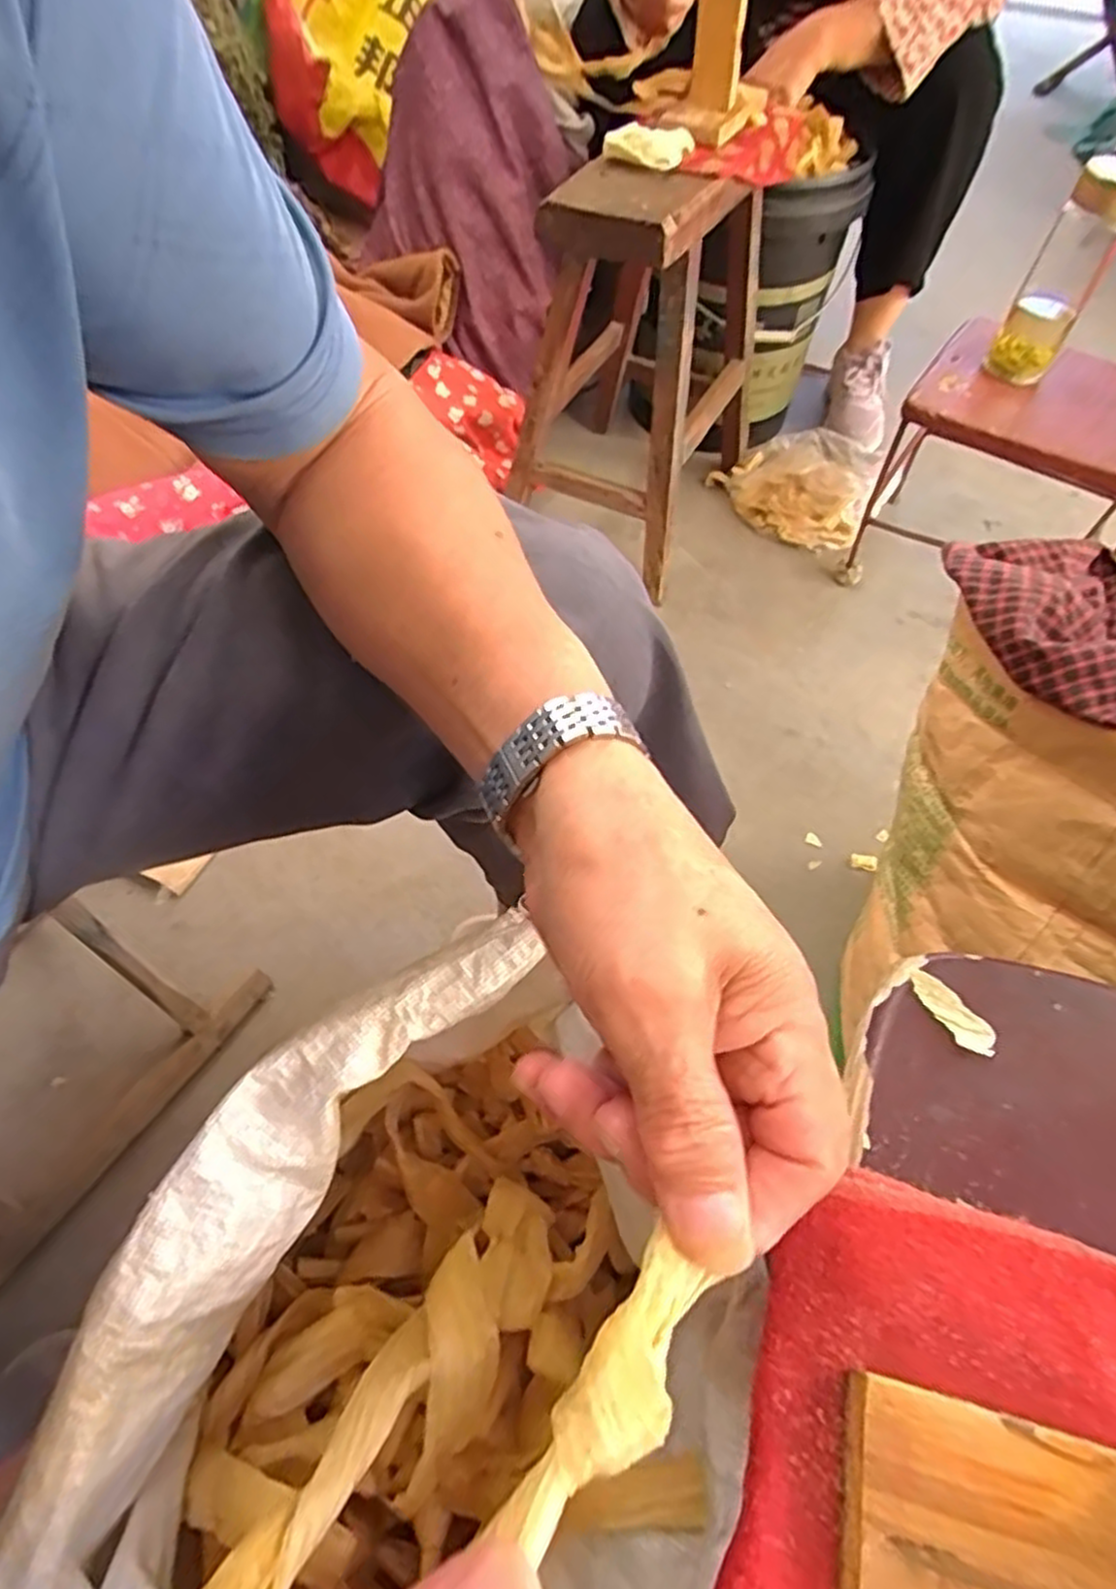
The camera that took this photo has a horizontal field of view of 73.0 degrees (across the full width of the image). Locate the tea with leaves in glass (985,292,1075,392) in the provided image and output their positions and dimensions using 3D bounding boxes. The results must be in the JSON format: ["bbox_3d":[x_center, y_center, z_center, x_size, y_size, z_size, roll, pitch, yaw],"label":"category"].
[{"bbox_3d":[0.556,-0.536,0.896,0.068,0.079,0.085,29,60,15],"label":"tea with leaves in glass"}]

